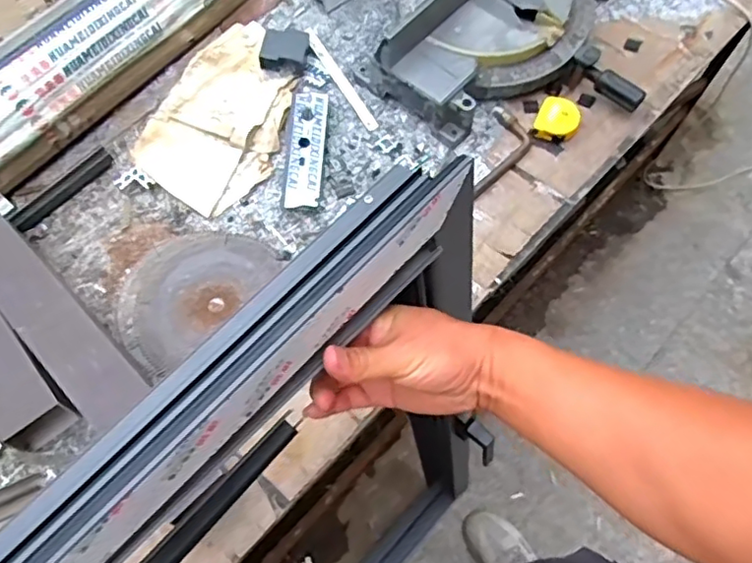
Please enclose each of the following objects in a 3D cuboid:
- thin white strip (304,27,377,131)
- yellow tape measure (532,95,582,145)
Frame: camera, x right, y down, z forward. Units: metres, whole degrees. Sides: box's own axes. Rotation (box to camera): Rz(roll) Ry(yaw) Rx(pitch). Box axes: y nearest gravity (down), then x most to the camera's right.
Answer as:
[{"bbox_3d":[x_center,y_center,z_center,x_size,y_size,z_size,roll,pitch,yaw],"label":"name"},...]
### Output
[{"bbox_3d":[-0.063,-0.350,1.056,0.023,0.011,0.238,-27,74,-12],"label":"thin white strip"},{"bbox_3d":[0.290,-0.256,0.981,0.066,0.029,0.072,25,68,11],"label":"yellow tape measure"}]

